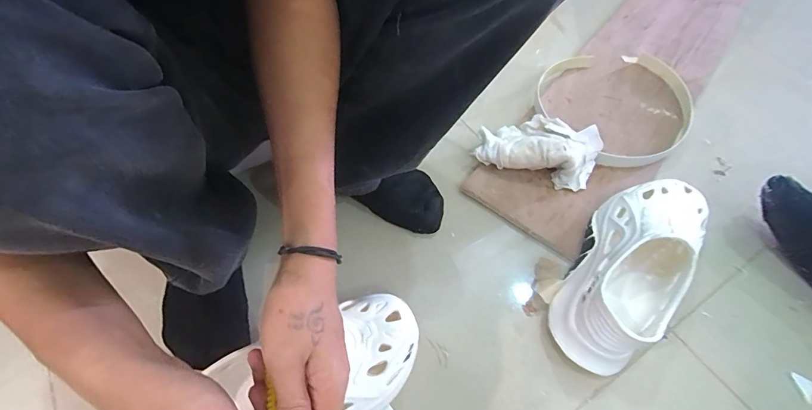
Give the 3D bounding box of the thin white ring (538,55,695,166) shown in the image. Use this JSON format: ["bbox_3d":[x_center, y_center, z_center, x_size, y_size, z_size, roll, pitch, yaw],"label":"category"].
[{"bbox_3d":[0.337,-0.169,0.644,0.261,0.032,0.249,1,57,-1],"label":"thin white ring"}]

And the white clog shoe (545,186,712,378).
[{"bbox_3d":[0.255,0.063,0.455,0.109,0.092,0.258,38,64,21],"label":"white clog shoe"}]

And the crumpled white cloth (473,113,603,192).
[{"bbox_3d":[0.189,-0.088,0.572,0.165,0.053,0.105,15,58,9],"label":"crumpled white cloth"}]

